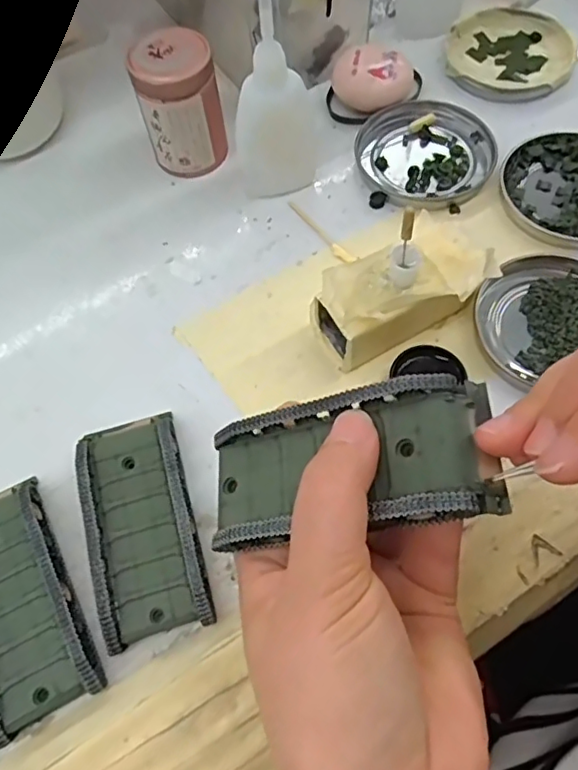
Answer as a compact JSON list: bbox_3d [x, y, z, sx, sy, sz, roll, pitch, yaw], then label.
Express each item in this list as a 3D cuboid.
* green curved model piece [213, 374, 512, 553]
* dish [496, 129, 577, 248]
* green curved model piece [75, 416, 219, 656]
[{"bbox_3d":[0.017,0.027,0.194,0.095,0.019,0.045,-13,60,26],"label":"green curved model piece"},{"bbox_3d":[0.158,-0.110,0.329,0.077,0.009,0.078,-1,63,2],"label":"dish"},{"bbox_3d":[-0.063,0.057,0.255,0.045,0.016,0.096,-15,64,-5],"label":"green curved model piece"}]

